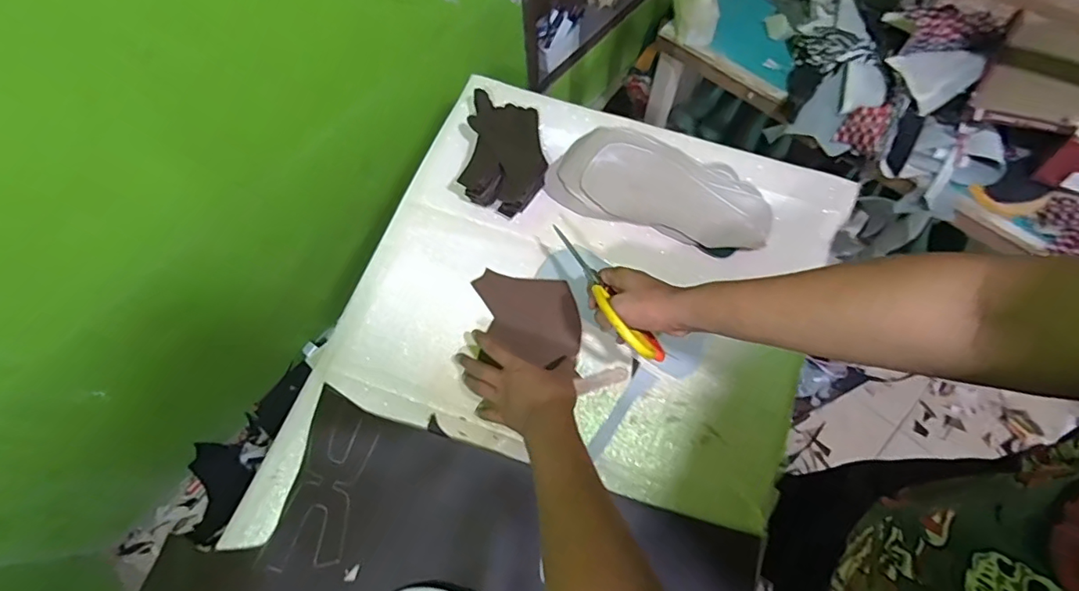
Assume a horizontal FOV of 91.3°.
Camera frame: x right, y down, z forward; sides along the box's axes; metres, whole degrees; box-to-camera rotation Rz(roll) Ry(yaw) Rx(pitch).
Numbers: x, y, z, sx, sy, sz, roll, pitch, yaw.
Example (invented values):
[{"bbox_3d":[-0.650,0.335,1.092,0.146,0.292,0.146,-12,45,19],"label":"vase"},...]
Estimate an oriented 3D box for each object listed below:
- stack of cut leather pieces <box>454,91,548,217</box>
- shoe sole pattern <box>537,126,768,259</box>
[{"bbox_3d":[-0.047,-0.207,0.773,0.116,0.058,0.175,5,69,5],"label":"stack of cut leather pieces"},{"bbox_3d":[0.173,-0.156,0.758,0.308,0.020,0.137,19,84,8],"label":"shoe sole pattern"}]

